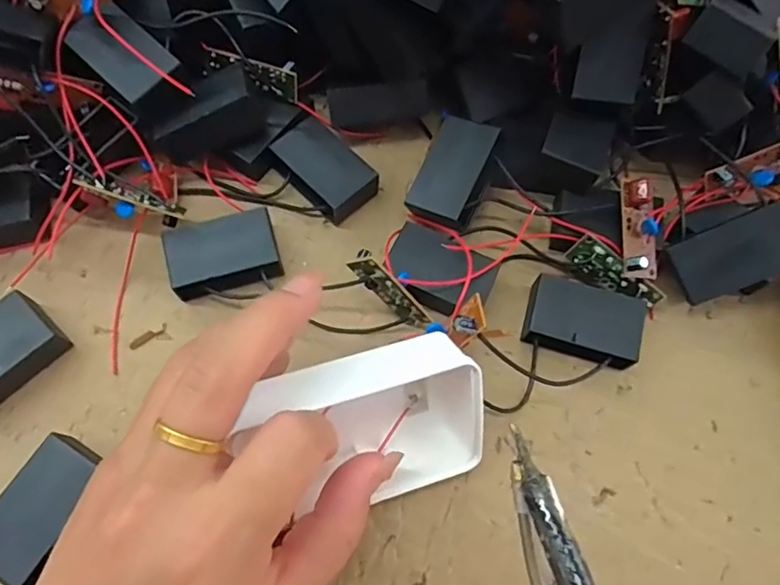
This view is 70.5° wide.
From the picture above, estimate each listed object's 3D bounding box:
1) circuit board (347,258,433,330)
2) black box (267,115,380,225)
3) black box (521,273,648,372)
[{"bbox_3d":[0.001,0.001,0.233,0.046,0.014,0.005,45,66,-31],"label":"circuit board"},{"bbox_3d":[-0.032,-0.057,0.267,0.033,0.018,0.051,-42,75,-17],"label":"black box"},{"bbox_3d":[0.085,0.014,0.245,0.049,0.018,0.034,16,68,4],"label":"black box"}]

